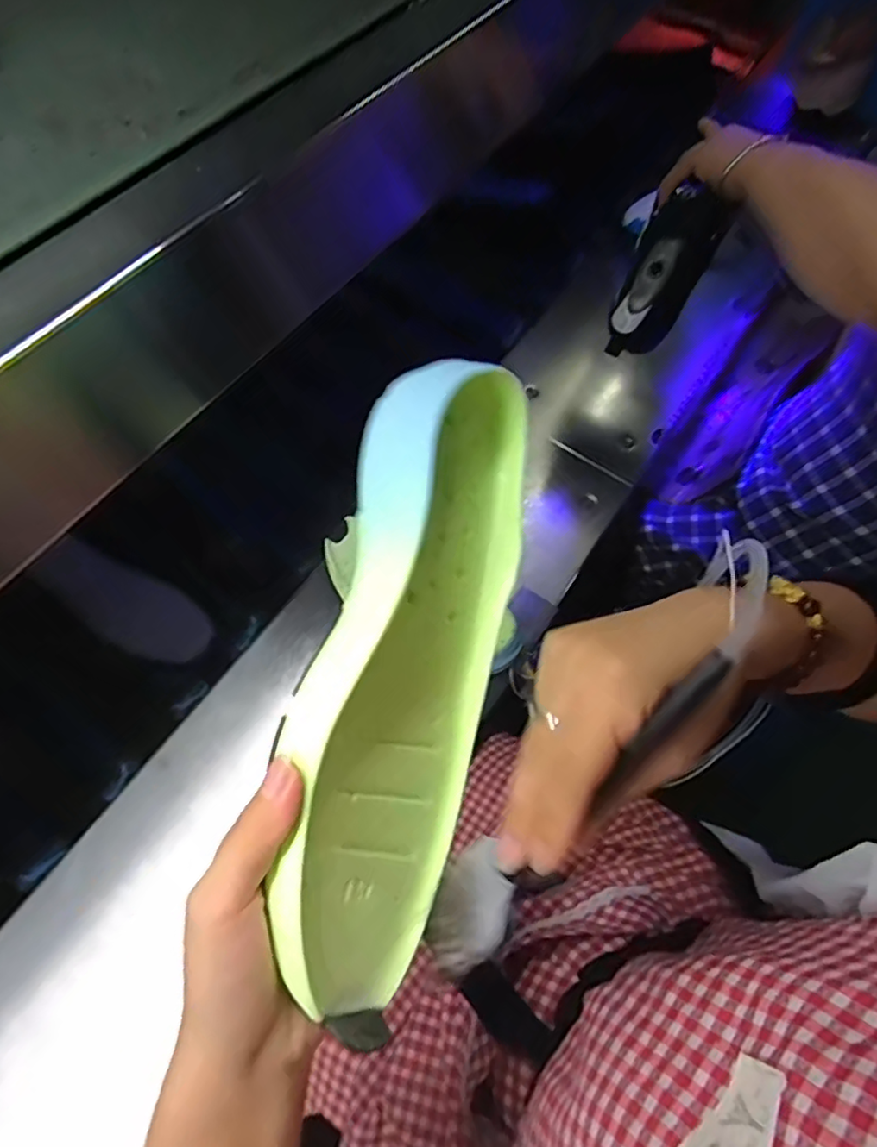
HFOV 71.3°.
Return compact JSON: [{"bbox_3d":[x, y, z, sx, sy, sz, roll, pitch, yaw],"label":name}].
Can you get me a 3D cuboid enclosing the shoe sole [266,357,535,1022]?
[{"bbox_3d":[-0.014,0.035,0.289,0.058,0.127,0.286,-1,68,37],"label":"shoe sole"}]

